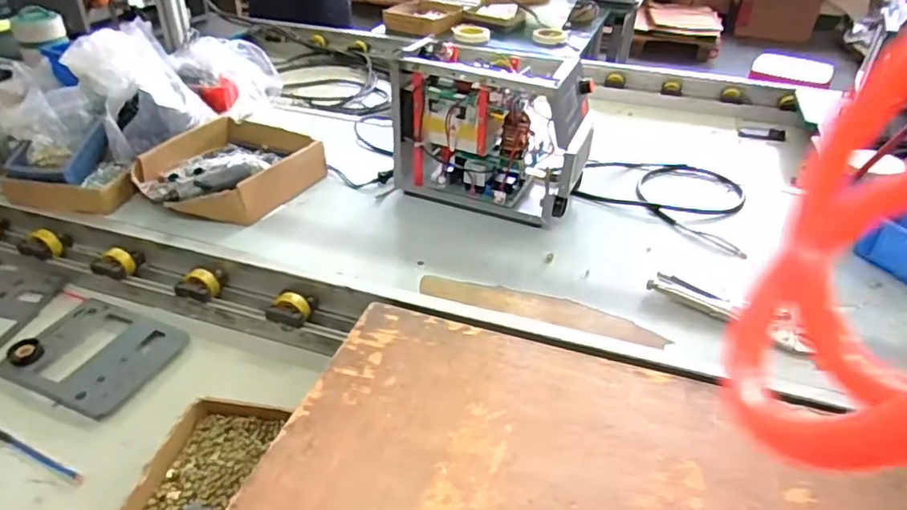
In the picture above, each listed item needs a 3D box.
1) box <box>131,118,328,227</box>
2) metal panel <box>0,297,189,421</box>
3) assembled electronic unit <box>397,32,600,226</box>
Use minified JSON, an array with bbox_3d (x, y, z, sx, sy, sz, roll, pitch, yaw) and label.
[{"bbox_3d":[-0.373,-0.149,1.016,0.240,0.065,0.290,17,38,20],"label":"box"},{"bbox_3d":[-0.475,0.132,0.787,0.188,0.015,0.155,15,37,17],"label":"metal panel"},{"bbox_3d":[0.064,-0.192,0.950,0.301,0.237,0.122,17,38,20],"label":"assembled electronic unit"}]

